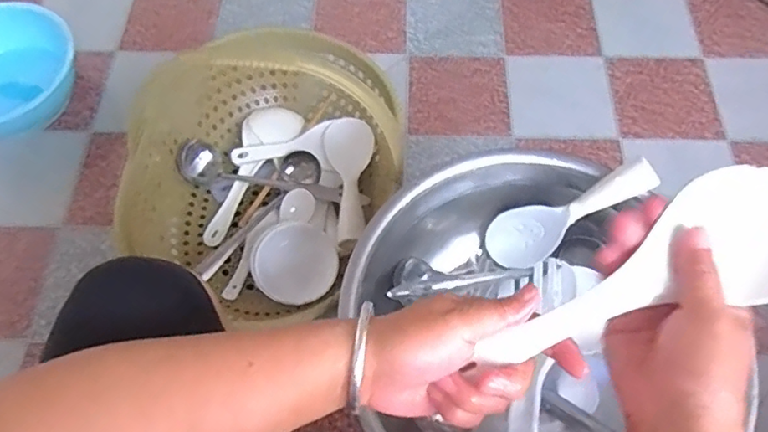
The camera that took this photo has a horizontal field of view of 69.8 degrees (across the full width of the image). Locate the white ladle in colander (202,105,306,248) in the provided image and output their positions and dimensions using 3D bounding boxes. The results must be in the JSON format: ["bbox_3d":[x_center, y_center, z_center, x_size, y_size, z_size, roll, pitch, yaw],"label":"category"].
[{"bbox_3d":[-0.180,-0.061,0.757,0.078,0.036,0.233,14,65,7],"label":"white ladle in colander"}]

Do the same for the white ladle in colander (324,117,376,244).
[{"bbox_3d":[-0.043,-0.053,0.721,0.065,0.021,0.184,-4,64,-1],"label":"white ladle in colander"}]

